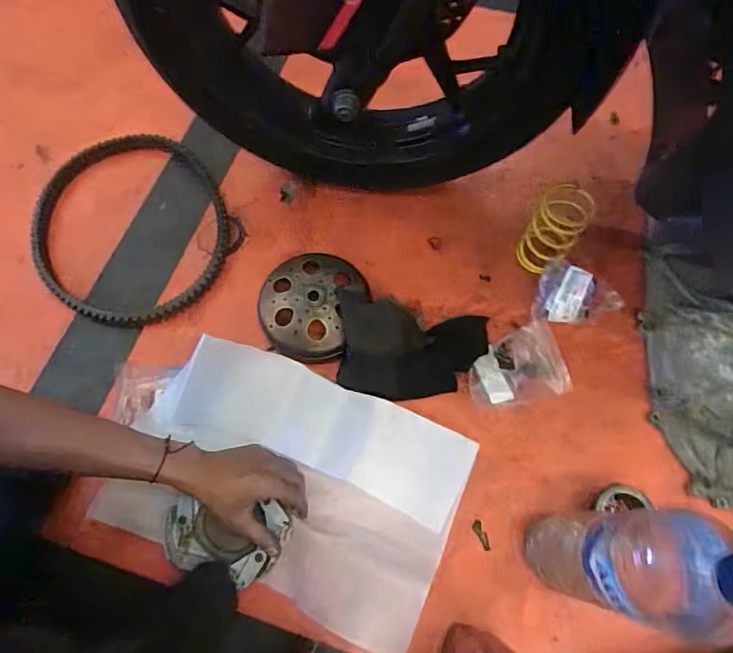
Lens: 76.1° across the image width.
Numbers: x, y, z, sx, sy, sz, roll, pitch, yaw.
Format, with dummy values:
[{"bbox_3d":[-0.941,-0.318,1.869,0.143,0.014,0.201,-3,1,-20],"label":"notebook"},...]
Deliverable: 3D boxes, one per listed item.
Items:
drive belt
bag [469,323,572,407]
[{"bbox_3d":[-0.373,-0.169,0.737,0.285,0.033,0.366,-14,68,-4],"label":"drive belt"},{"bbox_3d":[0.198,0.057,0.624,0.132,0.018,0.093,-19,68,-6],"label":"bag"}]

